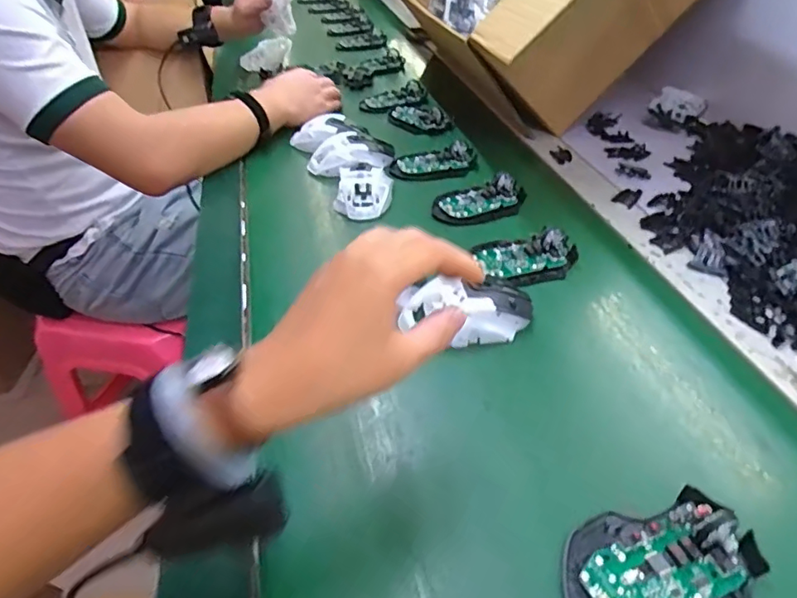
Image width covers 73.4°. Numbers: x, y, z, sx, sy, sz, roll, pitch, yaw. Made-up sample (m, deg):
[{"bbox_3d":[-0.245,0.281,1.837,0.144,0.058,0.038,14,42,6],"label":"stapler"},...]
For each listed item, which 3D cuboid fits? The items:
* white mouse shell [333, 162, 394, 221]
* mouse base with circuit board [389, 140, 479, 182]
[{"bbox_3d":[-0.041,-0.124,0.620,0.062,0.034,0.075,6,43,11],"label":"white mouse shell"},{"bbox_3d":[0.049,-0.174,0.688,0.116,0.018,0.075,-8,42,-5],"label":"mouse base with circuit board"}]

